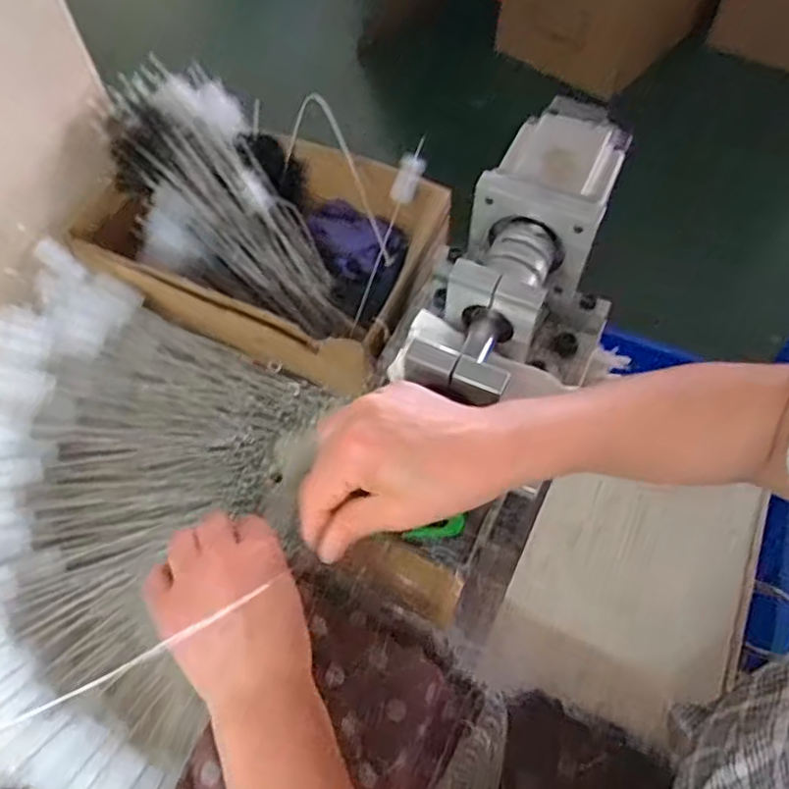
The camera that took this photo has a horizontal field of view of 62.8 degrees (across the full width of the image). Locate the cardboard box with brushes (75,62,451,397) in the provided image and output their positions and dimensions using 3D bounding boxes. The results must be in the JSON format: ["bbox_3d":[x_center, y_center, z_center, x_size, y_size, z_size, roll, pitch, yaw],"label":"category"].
[{"bbox_3d":[-0.112,-0.147,0.554,0.284,0.123,0.194,20,61,12],"label":"cardboard box with brushes"}]

